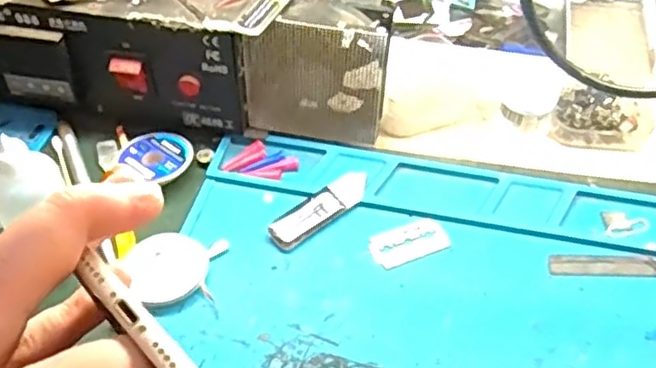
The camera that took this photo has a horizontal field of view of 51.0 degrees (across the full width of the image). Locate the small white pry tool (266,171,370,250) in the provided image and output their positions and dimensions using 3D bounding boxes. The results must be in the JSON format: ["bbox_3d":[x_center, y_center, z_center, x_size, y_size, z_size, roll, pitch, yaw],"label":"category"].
[{"bbox_3d":[-0.003,0.013,0.384,0.066,0.006,0.020,-33,56,-26],"label":"small white pry tool"}]

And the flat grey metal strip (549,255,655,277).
[{"bbox_3d":[0.145,0.042,0.362,0.056,0.004,0.014,0,49,0],"label":"flat grey metal strip"}]

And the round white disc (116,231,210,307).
[{"bbox_3d":[-0.083,0.043,0.357,0.041,0.009,0.039,0,49,0],"label":"round white disc"}]

